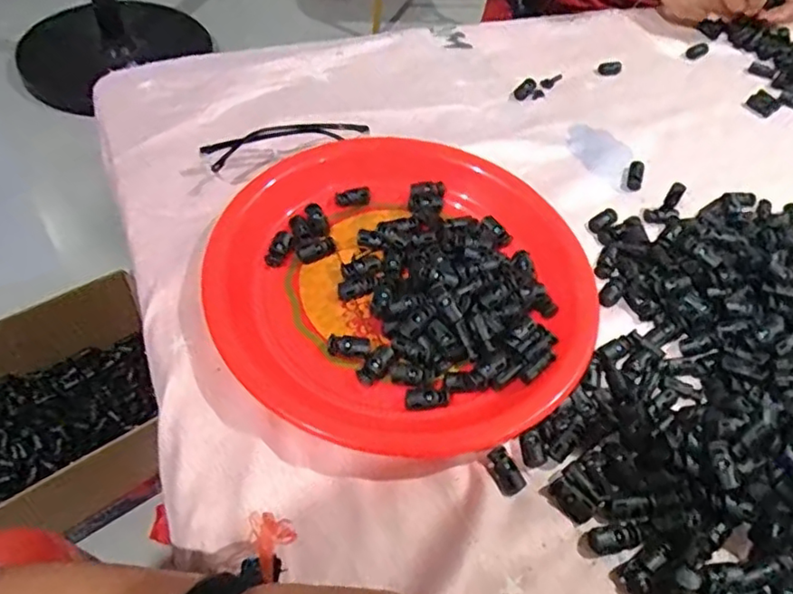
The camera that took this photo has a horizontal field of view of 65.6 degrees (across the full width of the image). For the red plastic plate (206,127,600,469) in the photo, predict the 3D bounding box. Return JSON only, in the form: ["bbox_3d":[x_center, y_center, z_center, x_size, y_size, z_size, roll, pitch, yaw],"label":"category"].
[{"bbox_3d":[0.002,-0.015,0.434,0.247,0.029,0.266,4,52,-5],"label":"red plastic plate"}]

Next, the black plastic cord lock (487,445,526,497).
[{"bbox_3d":[0.064,0.101,0.360,0.016,0.011,0.028,-14,56,-18],"label":"black plastic cord lock"}]

